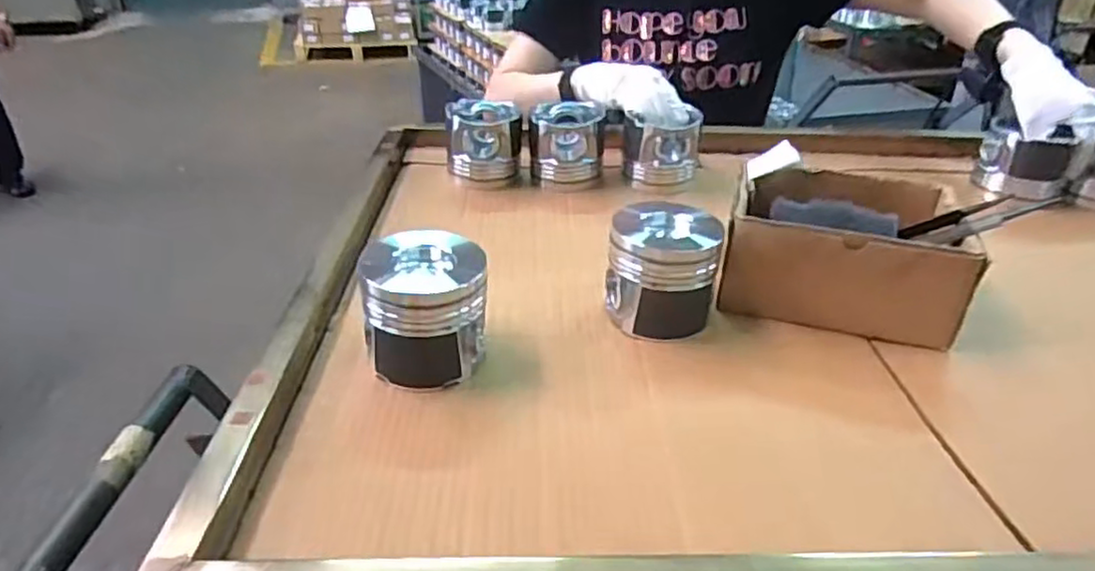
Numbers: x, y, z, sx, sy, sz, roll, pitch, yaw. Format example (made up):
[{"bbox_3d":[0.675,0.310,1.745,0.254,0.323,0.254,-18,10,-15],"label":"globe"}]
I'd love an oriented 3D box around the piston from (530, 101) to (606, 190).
[{"bbox_3d":[0.024,-0.175,0.869,0.095,0.085,0.080,1,32,1],"label":"piston"}]

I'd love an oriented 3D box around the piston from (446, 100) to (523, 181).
[{"bbox_3d":[-0.079,-0.181,0.867,0.094,0.082,0.088,-2,32,-3],"label":"piston"}]

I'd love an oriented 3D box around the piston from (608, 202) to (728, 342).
[{"bbox_3d":[0.100,-0.013,0.585,0.094,0.095,0.080,7,33,10],"label":"piston"}]

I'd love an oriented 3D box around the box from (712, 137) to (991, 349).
[{"bbox_3d":[0.272,-0.043,0.629,0.190,0.103,0.156,11,34,16],"label":"box"}]

